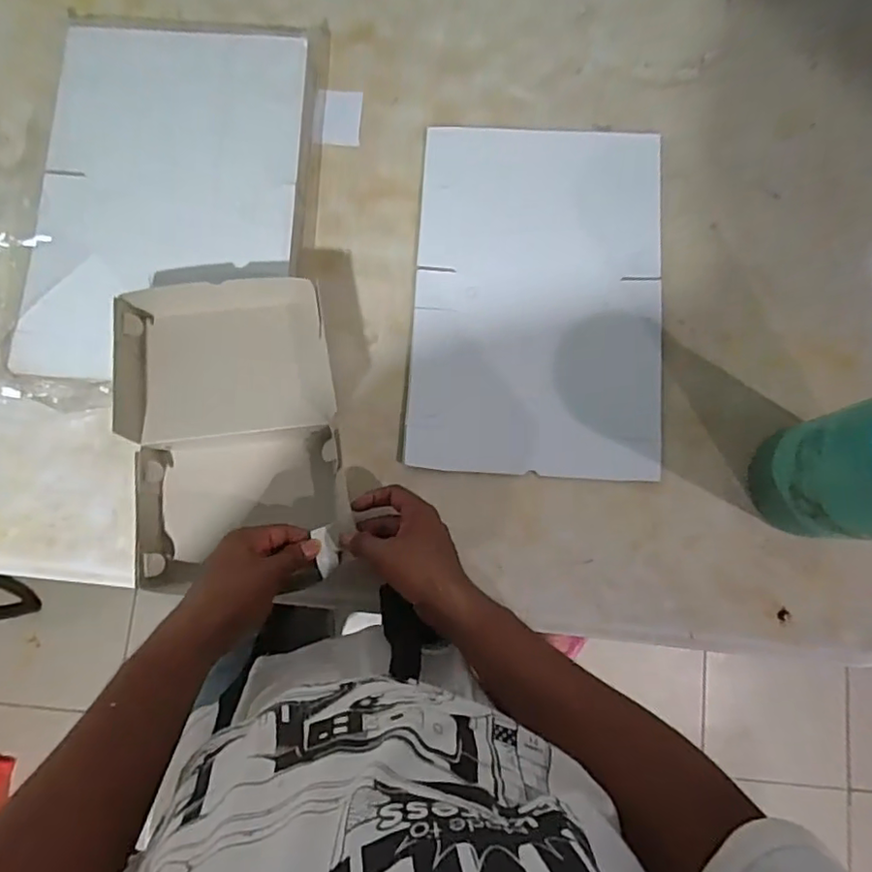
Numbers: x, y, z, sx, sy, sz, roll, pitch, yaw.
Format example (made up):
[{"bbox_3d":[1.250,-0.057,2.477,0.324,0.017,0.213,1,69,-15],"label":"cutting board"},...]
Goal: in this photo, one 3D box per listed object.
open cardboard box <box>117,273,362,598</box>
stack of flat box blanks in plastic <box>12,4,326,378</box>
[{"bbox_3d":[-0.179,-0.005,0.520,0.182,0.066,0.246,-9,82,-1],"label":"open cardboard box"},{"bbox_3d":[-0.253,-0.238,0.567,0.251,0.055,0.385,5,82,1],"label":"stack of flat box blanks in plastic"}]

